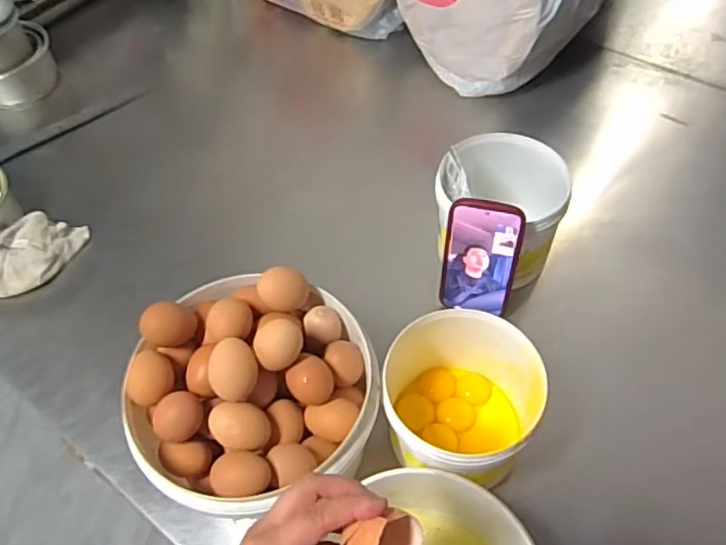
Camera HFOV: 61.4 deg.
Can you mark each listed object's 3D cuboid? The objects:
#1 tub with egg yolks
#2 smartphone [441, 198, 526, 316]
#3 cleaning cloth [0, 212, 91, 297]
[{"bbox_3d":[0.099,0.137,0.635,0.142,0.135,0.160,18,59,15],"label":"tub with egg yolks"},{"bbox_3d":[0.134,-0.014,0.699,0.082,0.152,0.009,12,42,12],"label":"smartphone"},{"bbox_3d":[-0.452,-0.025,0.832,0.088,0.038,0.138,18,58,15],"label":"cleaning cloth"}]

